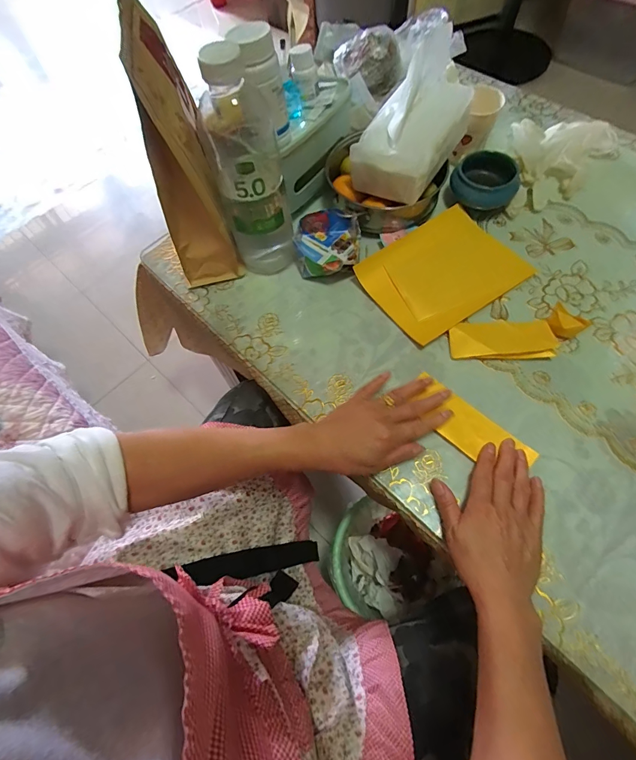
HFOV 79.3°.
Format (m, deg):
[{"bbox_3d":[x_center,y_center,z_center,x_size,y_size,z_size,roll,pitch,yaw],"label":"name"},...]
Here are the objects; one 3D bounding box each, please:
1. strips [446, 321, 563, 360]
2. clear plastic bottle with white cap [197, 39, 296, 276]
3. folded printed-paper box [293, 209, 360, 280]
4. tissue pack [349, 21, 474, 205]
[{"bbox_3d":[0.218,-0.050,0.458,0.115,0.021,0.046,1,64,4],"label":"strips"},{"bbox_3d":[-0.085,-0.245,0.456,0.084,0.243,0.104,-9,63,-1],"label":"clear plastic bottle with white cap"},{"bbox_3d":[0.013,-0.188,0.536,0.088,0.037,0.103,-4,63,2],"label":"folded printed-paper box"},{"bbox_3d":[0.127,-0.335,0.497,0.100,0.131,0.162,31,71,18],"label":"tissue pack"}]

